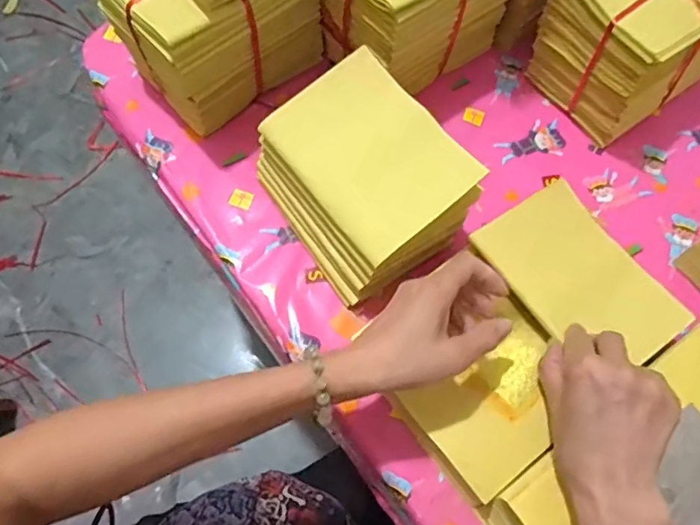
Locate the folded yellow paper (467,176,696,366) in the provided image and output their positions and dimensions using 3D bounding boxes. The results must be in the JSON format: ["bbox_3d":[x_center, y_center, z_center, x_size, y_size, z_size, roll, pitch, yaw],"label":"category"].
[{"bbox_3d":[0.191,0.013,0.443,0.110,0.011,0.160,-33,74,-14],"label":"folded yellow paper"}]

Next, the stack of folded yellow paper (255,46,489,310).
[{"bbox_3d":[0.009,-0.071,0.458,0.130,0.112,0.169,-37,75,-15],"label":"stack of folded yellow paper"}]

